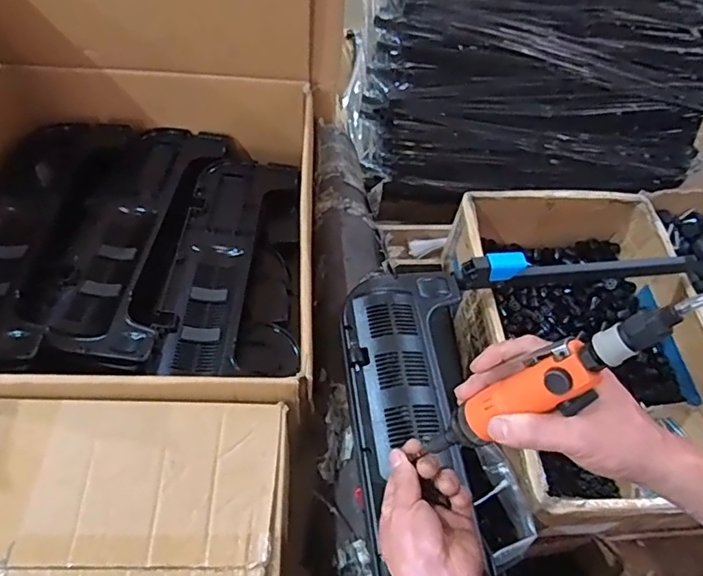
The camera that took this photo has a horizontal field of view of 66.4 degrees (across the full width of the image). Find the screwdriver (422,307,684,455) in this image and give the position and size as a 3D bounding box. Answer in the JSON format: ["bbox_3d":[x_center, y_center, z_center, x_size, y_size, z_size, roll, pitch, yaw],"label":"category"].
[{"bbox_3d":[0.158,0.075,0.412,0.039,0.207,0.037,13,50,-34],"label":"screwdriver"}]

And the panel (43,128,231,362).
[{"bbox_3d":[-0.334,-0.100,0.858,0.168,0.039,0.479,8,56,0],"label":"panel"}]

